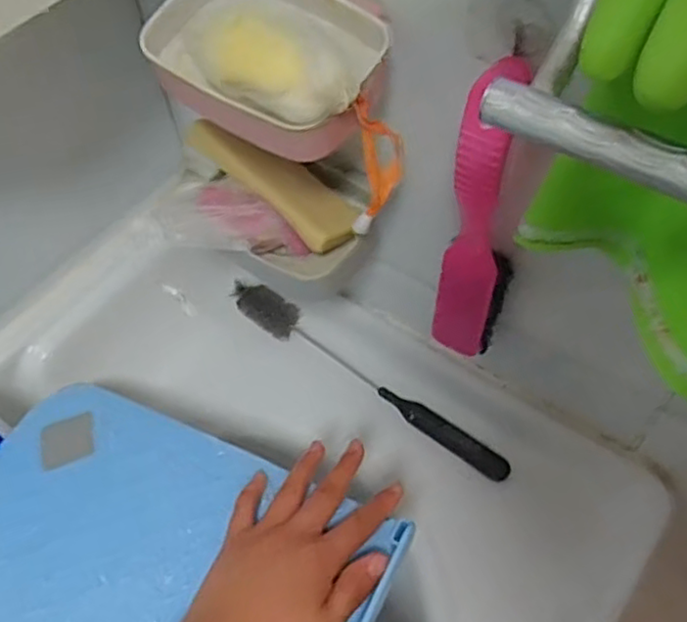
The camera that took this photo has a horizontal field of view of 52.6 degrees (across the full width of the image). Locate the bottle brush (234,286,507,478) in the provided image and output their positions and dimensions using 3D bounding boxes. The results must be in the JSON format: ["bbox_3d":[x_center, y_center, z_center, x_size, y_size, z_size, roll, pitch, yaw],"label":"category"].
[{"bbox_3d":[0.016,0.055,0.611,0.291,0.031,0.031,31,62,22],"label":"bottle brush"}]

